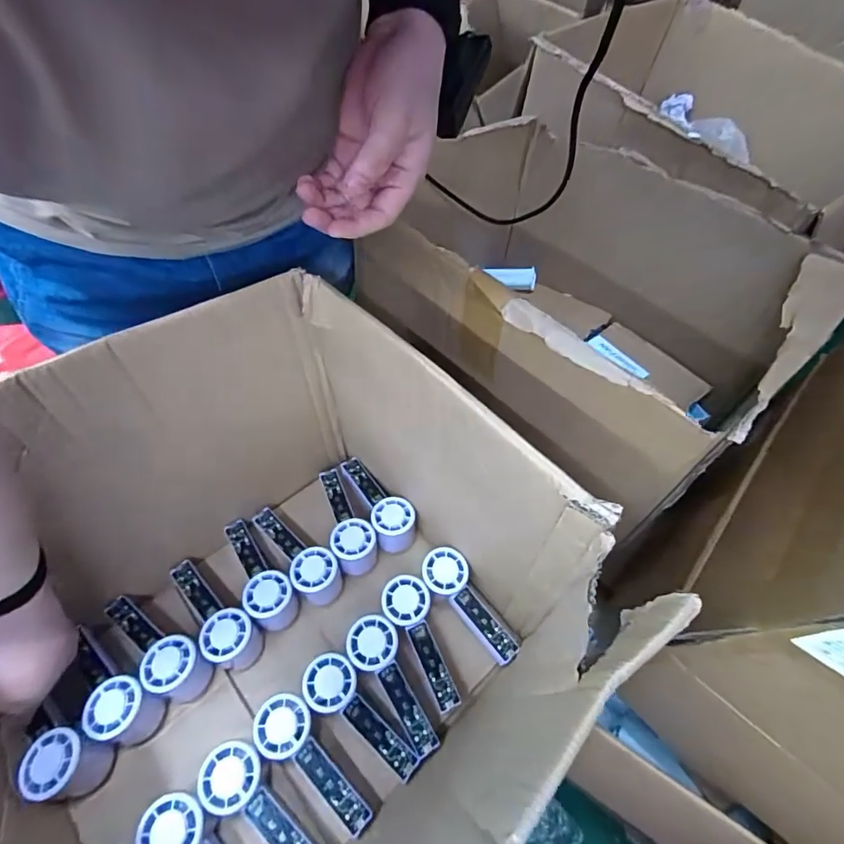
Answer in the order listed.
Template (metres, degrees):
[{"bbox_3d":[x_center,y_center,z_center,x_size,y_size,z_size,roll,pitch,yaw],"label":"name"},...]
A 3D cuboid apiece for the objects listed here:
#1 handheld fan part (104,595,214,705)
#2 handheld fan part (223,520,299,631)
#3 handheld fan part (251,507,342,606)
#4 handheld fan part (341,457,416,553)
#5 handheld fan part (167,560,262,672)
[{"bbox_3d":[-0.308,0.256,0.541,0.153,0.066,0.053,29,58,16],"label":"handheld fan part"},{"bbox_3d":[-0.207,0.186,0.607,0.053,0.051,0.150,-22,59,-18],"label":"handheld fan part"},{"bbox_3d":[-0.165,0.166,0.617,0.053,0.053,0.153,-37,64,-25],"label":"handheld fan part"},{"bbox_3d":[-0.066,0.107,0.666,0.052,0.056,0.151,-27,60,-21],"label":"handheld fan part"},{"bbox_3d":[-0.260,0.229,0.568,0.150,0.056,0.058,33,59,19],"label":"handheld fan part"}]

